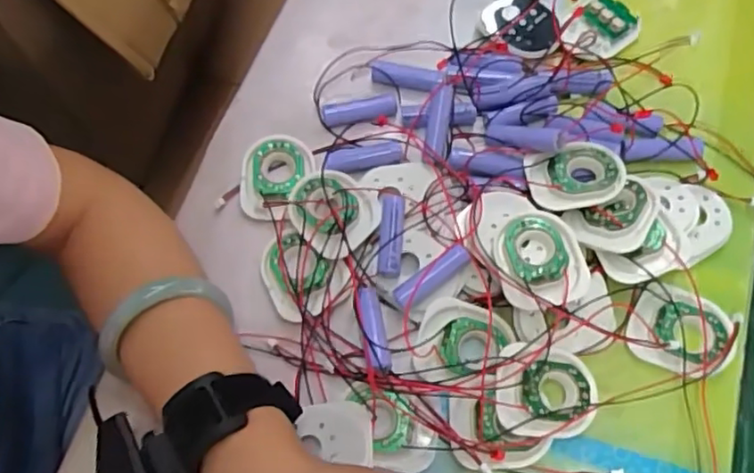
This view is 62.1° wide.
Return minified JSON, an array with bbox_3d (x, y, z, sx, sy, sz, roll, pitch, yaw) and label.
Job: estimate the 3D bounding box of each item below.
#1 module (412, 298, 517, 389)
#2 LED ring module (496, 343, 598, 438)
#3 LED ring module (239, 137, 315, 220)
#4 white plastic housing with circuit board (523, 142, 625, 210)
[{"bbox_3d":[0.048,0.060,0.350,0.049,0.015,0.048,15,70,6],"label":"module"},{"bbox_3d":[0.092,0.084,0.340,0.055,0.019,0.047,5,70,2],"label":"LED ring module"},{"bbox_3d":[-0.067,-0.039,0.403,0.042,0.010,0.060,25,72,9],"label":"LED ring module"},{"bbox_3d":[0.118,-0.037,0.374,0.058,0.006,0.041,-10,67,-3],"label":"white plastic housing with circuit board"}]

